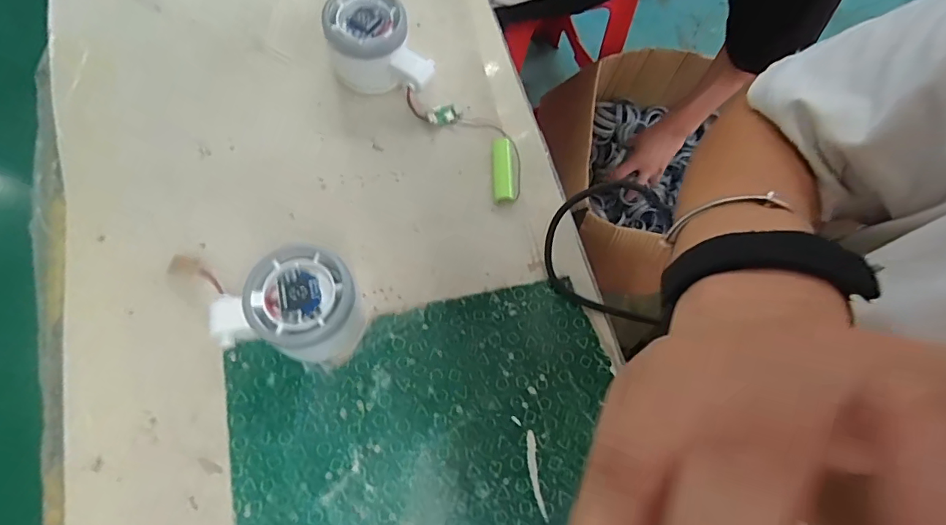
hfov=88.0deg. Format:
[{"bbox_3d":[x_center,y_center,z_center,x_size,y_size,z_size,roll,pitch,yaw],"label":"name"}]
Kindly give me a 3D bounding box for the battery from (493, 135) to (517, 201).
[{"bbox_3d":[0.022,-0.069,0.361,0.014,0.010,0.055,-1,68,-5],"label":"battery"}]

